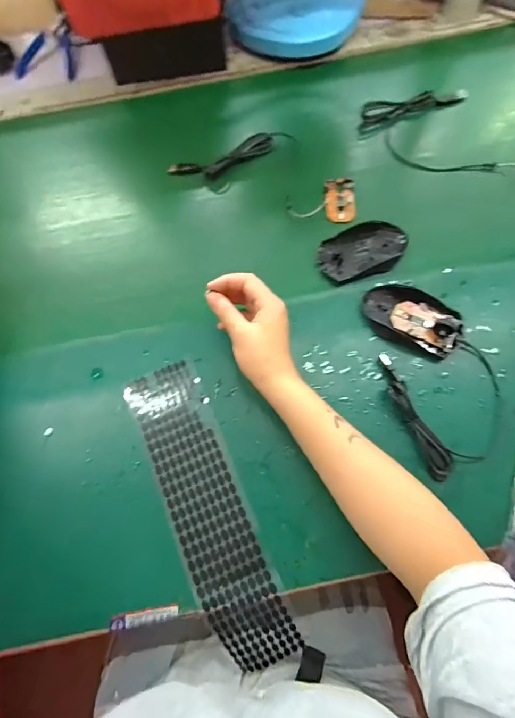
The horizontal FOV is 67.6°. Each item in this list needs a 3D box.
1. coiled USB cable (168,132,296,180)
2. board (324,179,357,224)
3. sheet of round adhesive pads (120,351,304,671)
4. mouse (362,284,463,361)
[{"bbox_3d":[-0.035,-0.284,0.544,0.178,0.018,0.040,-23,70,-6],"label":"coiled USB cable"},{"bbox_3d":[0.110,-0.210,0.510,0.038,0.012,0.066,0,70,3],"label":"board"},{"bbox_3d":[-0.050,0.158,0.407,0.075,0.046,0.311,-24,71,-6],"label":"sheet of round adhesive pads"},{"bbox_3d":[0.176,-0.051,0.438,0.107,0.024,0.071,24,73,11],"label":"mouse"}]

